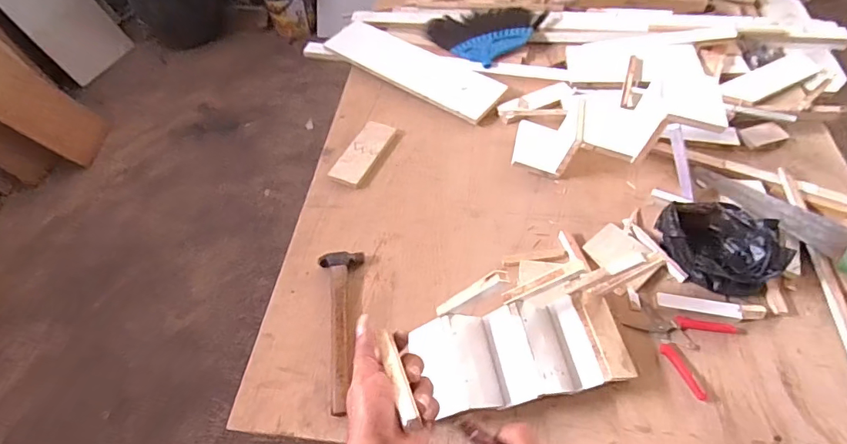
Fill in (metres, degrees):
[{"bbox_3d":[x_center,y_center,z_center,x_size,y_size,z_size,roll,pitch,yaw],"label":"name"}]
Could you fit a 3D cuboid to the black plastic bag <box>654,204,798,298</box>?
[{"bbox_3d":[0.558,0.036,0.861,0.145,0.095,0.205,-21,58,-9],"label":"black plastic bag"}]

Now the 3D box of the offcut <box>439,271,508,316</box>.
[{"bbox_3d":[0.074,0.115,0.718,0.146,0.029,0.017,-37,49,34],"label":"offcut"}]

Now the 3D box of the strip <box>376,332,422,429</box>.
[{"bbox_3d":[-0.025,0.145,0.439,0.012,0.013,0.103,-19,42,-8],"label":"strip"}]

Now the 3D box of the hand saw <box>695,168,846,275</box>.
[{"bbox_3d":[0.772,-0.001,0.918,0.122,0.037,0.440,-39,63,-19],"label":"hand saw"}]

